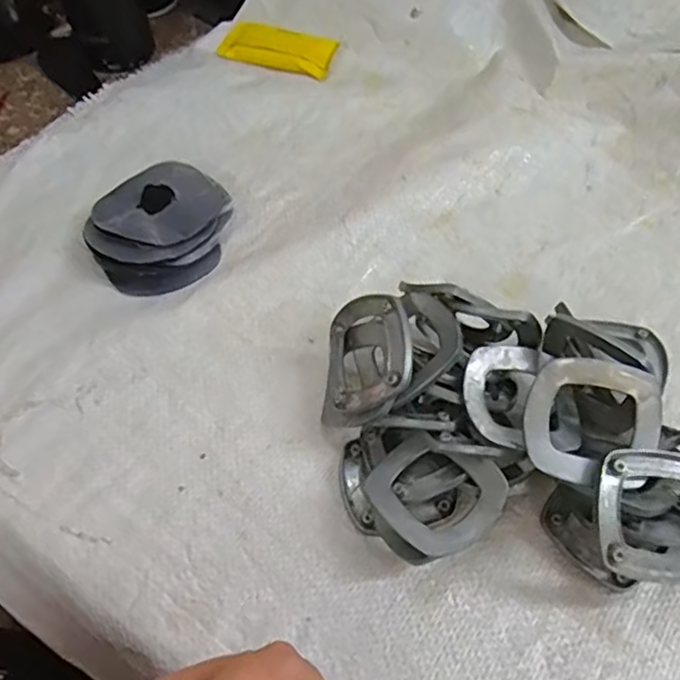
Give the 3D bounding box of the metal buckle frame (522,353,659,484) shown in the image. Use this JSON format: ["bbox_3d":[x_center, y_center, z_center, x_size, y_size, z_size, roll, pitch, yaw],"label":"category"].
[{"bbox_3d":[0.119,0.039,0.293,0.061,0.006,0.058,15,86,4],"label":"metal buckle frame"}]

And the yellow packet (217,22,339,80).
[{"bbox_3d":[-0.056,-0.258,0.555,0.100,0.011,0.053,20,59,13],"label":"yellow packet"}]

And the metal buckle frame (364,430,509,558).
[{"bbox_3d":[0.045,0.072,0.304,0.053,0.012,0.061,-44,54,-13],"label":"metal buckle frame"}]

